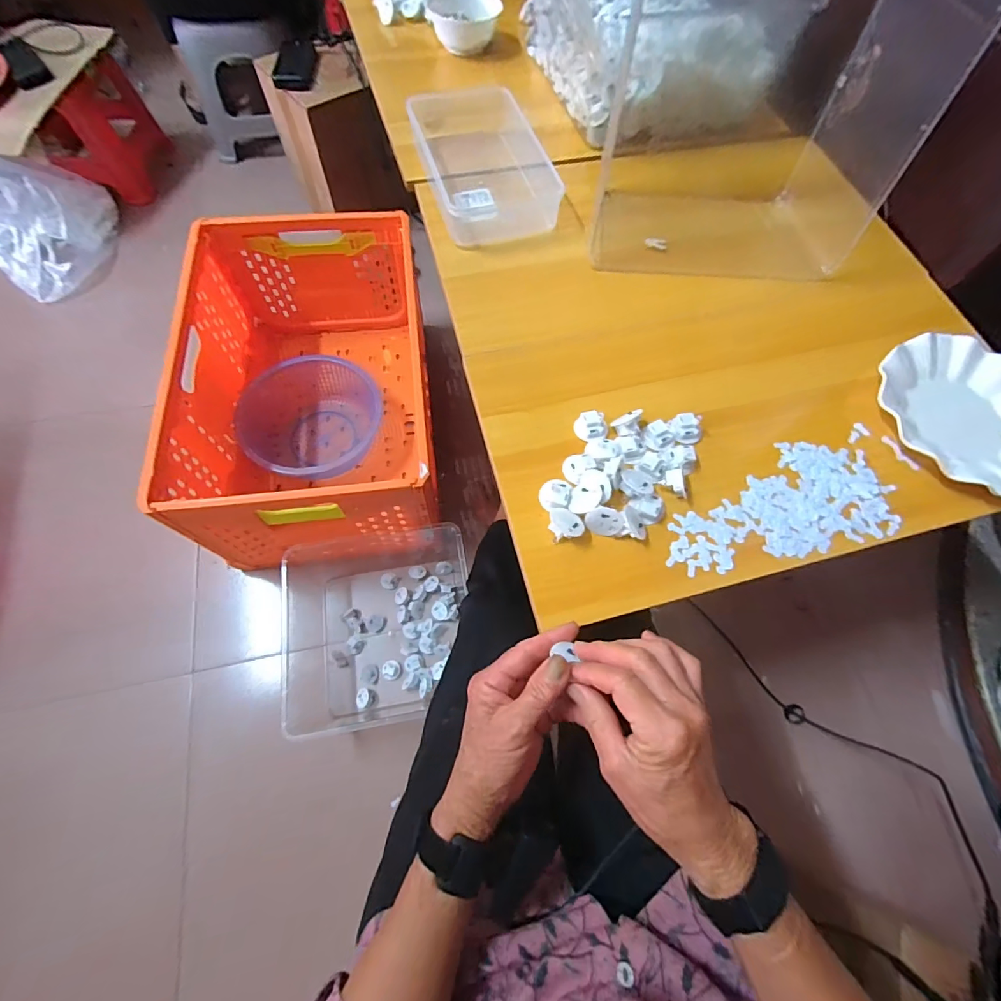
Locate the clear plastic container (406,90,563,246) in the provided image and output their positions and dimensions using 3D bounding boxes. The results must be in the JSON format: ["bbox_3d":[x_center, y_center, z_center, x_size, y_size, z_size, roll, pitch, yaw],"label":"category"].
[{"bbox_3d":[-0.024,-0.448,0.598,0.159,0.057,0.262,-15,68,-8],"label":"clear plastic container"}]

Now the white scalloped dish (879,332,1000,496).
[{"bbox_3d":[0.487,-0.089,0.475,0.172,0.027,0.183,1,67,-2],"label":"white scalloped dish"}]

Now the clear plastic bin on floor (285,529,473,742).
[{"bbox_3d":[-0.219,0.218,0.814,0.326,0.146,0.324,-6,67,-5],"label":"clear plastic bin on floor"}]

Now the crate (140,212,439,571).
[{"bbox_3d":[-0.348,-0.215,0.892,0.399,0.314,0.617,-6,67,-5],"label":"crate"}]

